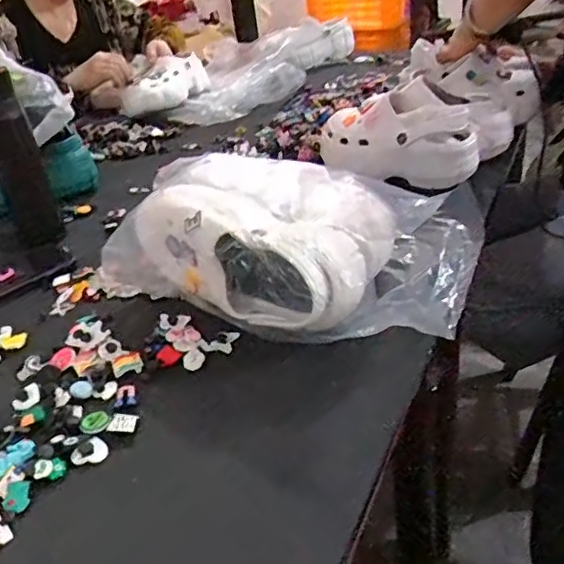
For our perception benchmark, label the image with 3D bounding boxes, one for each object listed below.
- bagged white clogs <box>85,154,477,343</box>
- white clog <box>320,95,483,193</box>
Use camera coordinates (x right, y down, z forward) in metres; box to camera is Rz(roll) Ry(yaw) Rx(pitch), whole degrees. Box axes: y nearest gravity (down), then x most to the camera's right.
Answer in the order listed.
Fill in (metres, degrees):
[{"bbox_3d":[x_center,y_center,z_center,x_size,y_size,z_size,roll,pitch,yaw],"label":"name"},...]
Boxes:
[{"bbox_3d":[0.014,-0.058,0.650,0.365,0.118,0.272,10,36,26],"label":"bagged white clogs"},{"bbox_3d":[0.166,-0.208,0.879,0.093,0.108,0.229,-31,39,-33],"label":"white clog"}]

